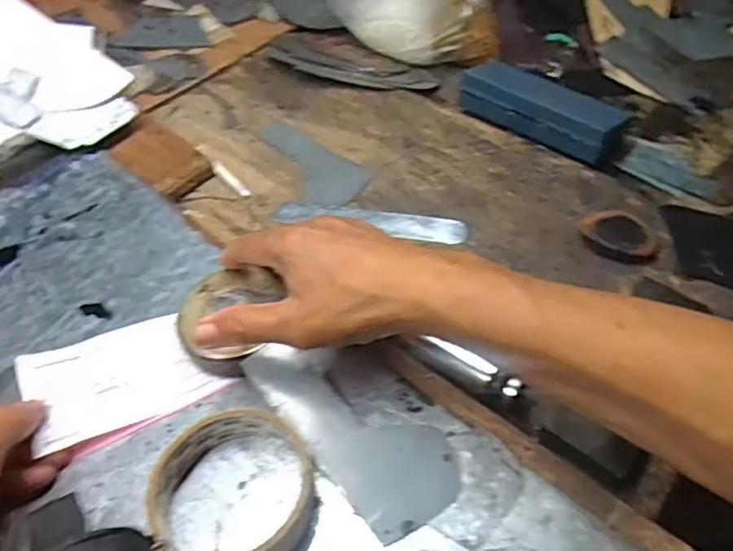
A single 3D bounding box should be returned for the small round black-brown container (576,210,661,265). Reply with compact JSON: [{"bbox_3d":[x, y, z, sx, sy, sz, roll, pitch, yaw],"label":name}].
[{"bbox_3d":[0.195,-0.031,0.468,0.053,0.010,0.058,0,51,0],"label":"small round black-brown container"}]

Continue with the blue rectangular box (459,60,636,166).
[{"bbox_3d":[0.167,-0.160,0.575,0.152,0.034,0.059,31,58,23],"label":"blue rectangular box"}]

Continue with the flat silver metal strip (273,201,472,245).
[{"bbox_3d":[0.002,-0.045,0.501,0.160,0.004,0.028,10,50,15],"label":"flat silver metal strip"}]

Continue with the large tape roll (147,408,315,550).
[{"bbox_3d":[-0.069,0.115,0.318,0.083,0.031,0.089,0,51,0],"label":"large tape roll"}]

